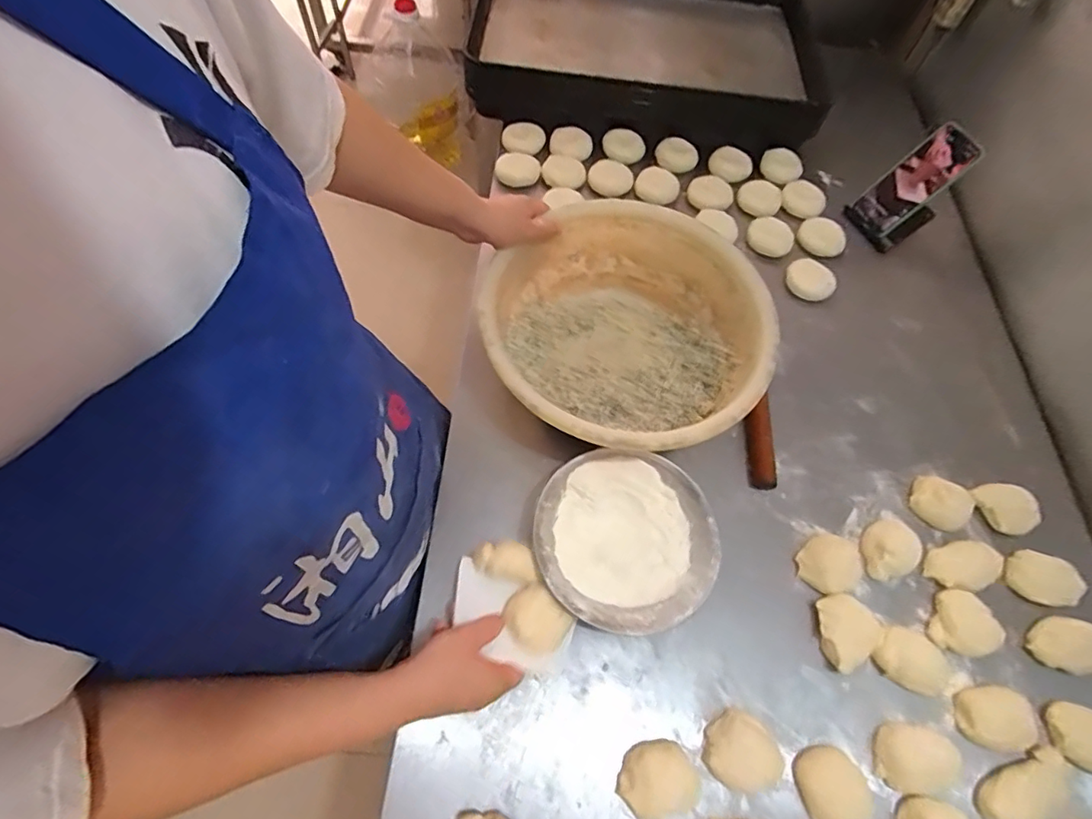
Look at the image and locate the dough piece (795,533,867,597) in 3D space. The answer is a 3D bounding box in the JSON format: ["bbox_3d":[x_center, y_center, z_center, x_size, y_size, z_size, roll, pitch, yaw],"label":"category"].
[{"bbox_3d":[0.311,0.170,0.582,0.065,0.033,0.059,-12,64,-11],"label":"dough piece"}]

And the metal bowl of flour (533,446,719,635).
[{"bbox_3d":[0.085,0.141,0.578,0.189,0.062,0.184,2,63,-4],"label":"metal bowl of flour"}]

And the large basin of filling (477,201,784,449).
[{"bbox_3d":[0.088,-0.084,0.642,0.310,0.126,0.315,0,68,-1],"label":"large basin of filling"}]

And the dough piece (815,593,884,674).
[{"bbox_3d":[0.313,0.228,0.553,0.068,0.044,0.061,-25,68,-17],"label":"dough piece"}]

